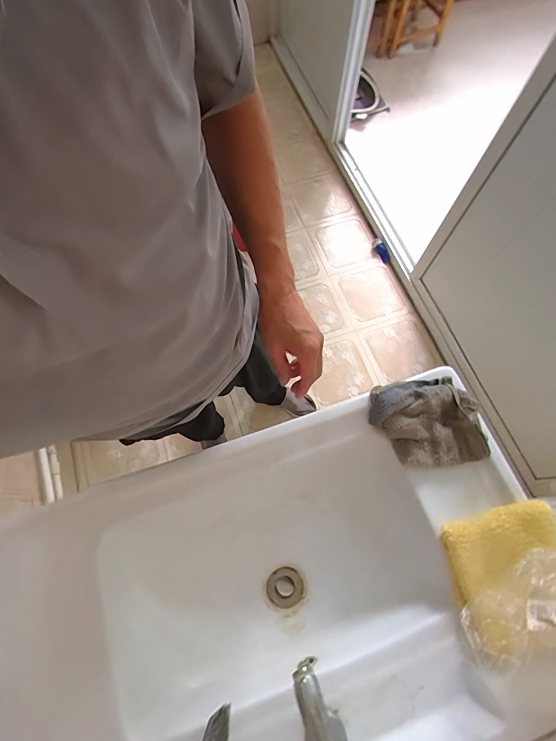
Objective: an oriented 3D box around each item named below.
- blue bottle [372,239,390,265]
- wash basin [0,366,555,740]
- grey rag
[{"bbox_3d":[0.494,-0.572,1.719,0.040,0.038,0.138,-15,71,-6],"label":"blue bottle"},{"bbox_3d":[-0.028,0.344,0.557,0.714,0.191,0.462,-17,71,-7],"label":"wash basin"},{"bbox_3d":[0.239,0.084,0.582,0.166,0.040,0.140,-7,70,-3],"label":"grey rag"}]

